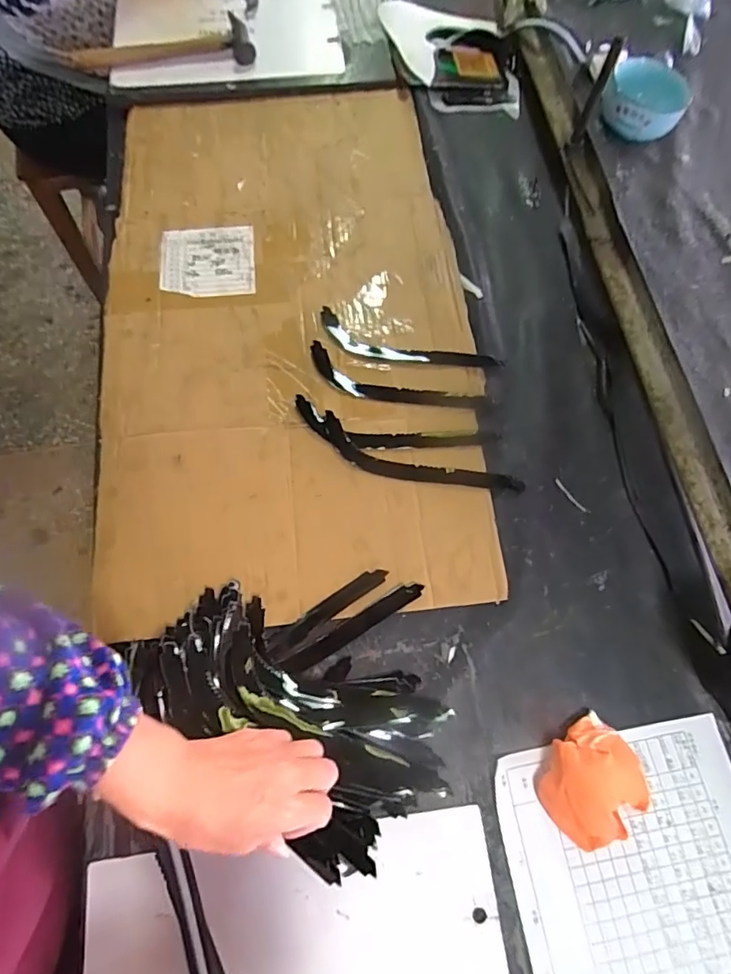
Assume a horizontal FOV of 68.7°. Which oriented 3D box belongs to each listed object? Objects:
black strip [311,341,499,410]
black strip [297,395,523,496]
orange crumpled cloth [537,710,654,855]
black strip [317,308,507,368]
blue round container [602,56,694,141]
[{"bbox_3d":[0.036,-0.109,0.579,0.210,0.006,0.051,18,70,5],"label":"black strip"},{"bbox_3d":[0.038,-0.029,0.553,0.250,0.014,0.054,21,70,5],"label":"black strip"},{"bbox_3d":[0.182,0.236,0.430,0.084,0.049,0.069,-39,76,-15],"label":"orange crumpled cloth"},{"bbox_3d":[0.046,-0.153,0.596,0.209,0.008,0.051,16,70,4],"label":"black strip"},{"bbox_3d":[0.365,-0.503,0.705,0.106,0.062,0.093,25,71,7],"label":"blue round container"}]

